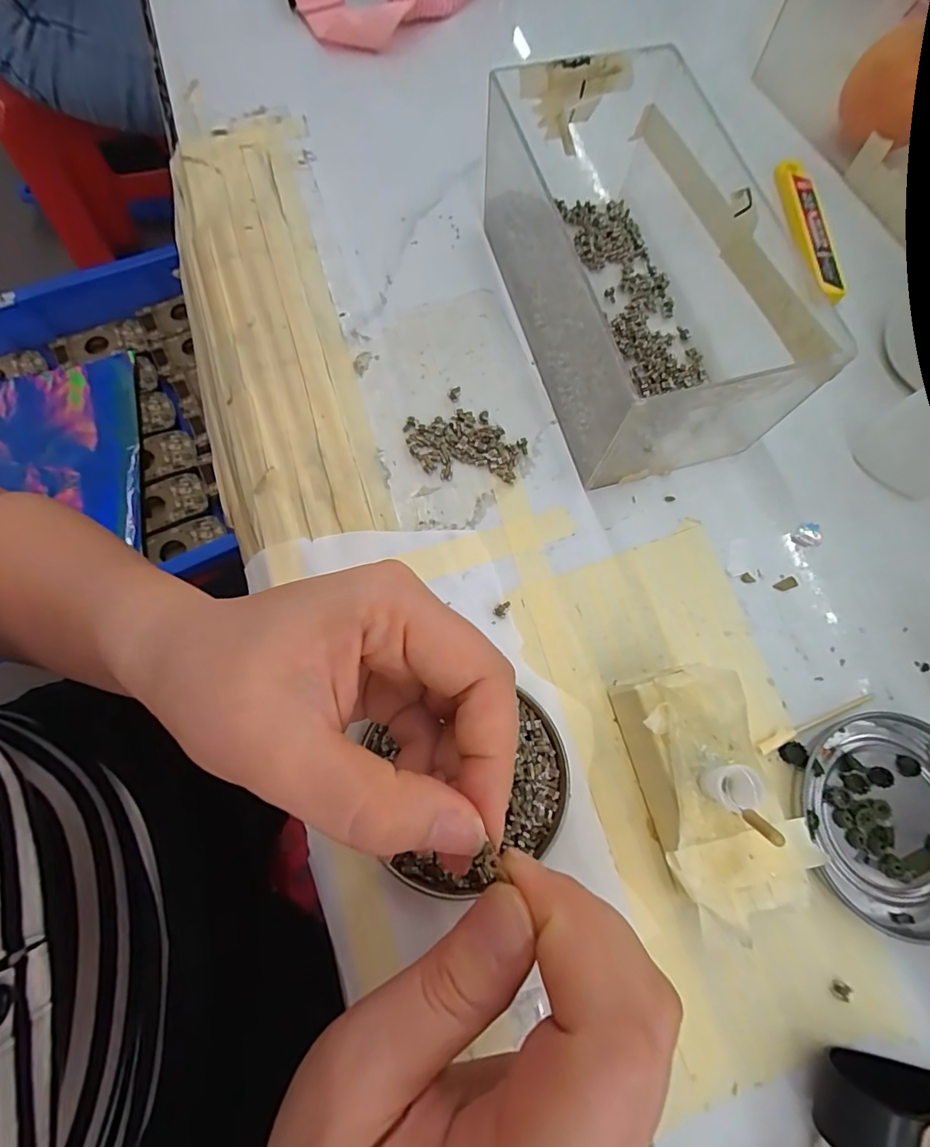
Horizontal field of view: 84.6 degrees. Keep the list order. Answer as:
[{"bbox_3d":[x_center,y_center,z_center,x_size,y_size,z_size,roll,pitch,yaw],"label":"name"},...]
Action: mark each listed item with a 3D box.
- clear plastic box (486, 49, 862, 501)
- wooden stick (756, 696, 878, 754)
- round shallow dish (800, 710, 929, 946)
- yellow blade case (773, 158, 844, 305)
[{"bbox_3d":[0.077,-0.139,0.239,0.099,0.070,0.175,-10,73,-5],"label":"clear plastic box"},{"bbox_3d":[0.147,0.062,0.214,0.060,0.004,0.006,-21,74,-8],"label":"wooden stick"},{"bbox_3d":[0.172,0.097,0.201,0.073,0.008,0.075,0,72,-1],"label":"round shallow dish"},{"bbox_3d":[0.196,-0.196,0.290,0.021,0.004,0.100,-5,73,-3],"label":"yellow blade case"}]

